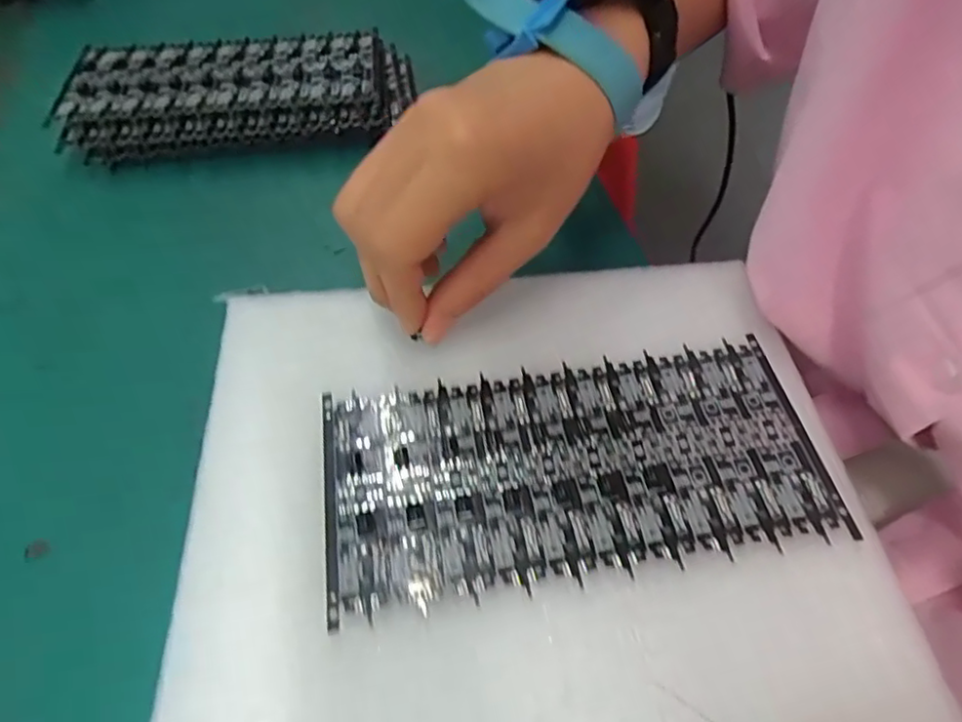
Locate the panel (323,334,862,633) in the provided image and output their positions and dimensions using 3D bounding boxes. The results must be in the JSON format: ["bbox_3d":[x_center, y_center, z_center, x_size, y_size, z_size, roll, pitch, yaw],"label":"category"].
[{"bbox_3d":[0.030,0.033,0.215,0.162,0.004,0.074,-8,54,-4],"label":"panel"}]

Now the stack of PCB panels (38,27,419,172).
[{"bbox_3d":[-0.127,-0.145,0.343,0.173,0.028,0.074,-8,54,-4],"label":"stack of PCB panels"}]

